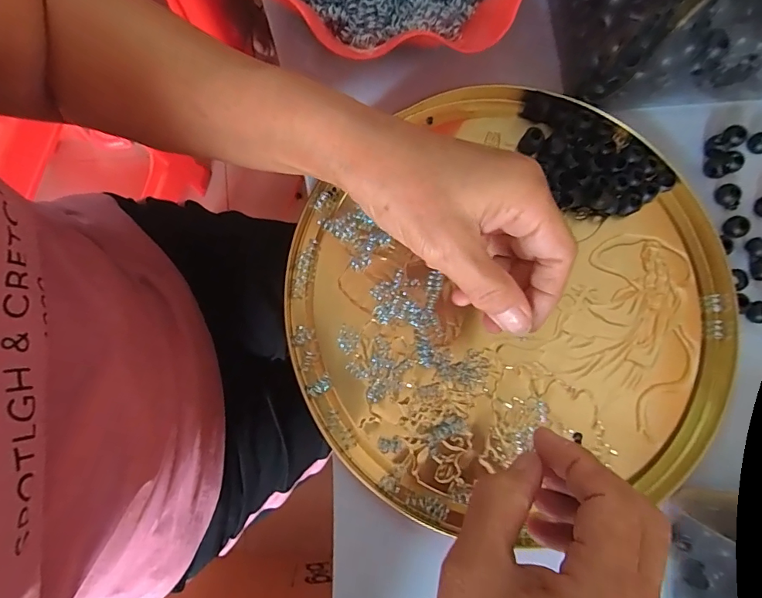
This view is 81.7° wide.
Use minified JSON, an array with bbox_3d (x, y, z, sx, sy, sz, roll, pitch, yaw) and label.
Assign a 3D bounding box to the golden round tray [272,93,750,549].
[{"bbox_3d":[0.091,-0.007,0.301,0.305,0.032,0.271,-5,80,-5],"label":"golden round tray"}]

